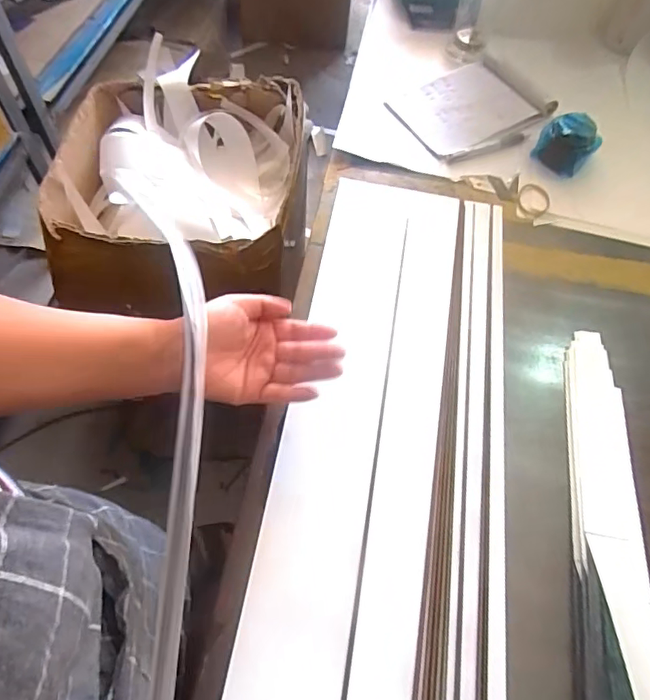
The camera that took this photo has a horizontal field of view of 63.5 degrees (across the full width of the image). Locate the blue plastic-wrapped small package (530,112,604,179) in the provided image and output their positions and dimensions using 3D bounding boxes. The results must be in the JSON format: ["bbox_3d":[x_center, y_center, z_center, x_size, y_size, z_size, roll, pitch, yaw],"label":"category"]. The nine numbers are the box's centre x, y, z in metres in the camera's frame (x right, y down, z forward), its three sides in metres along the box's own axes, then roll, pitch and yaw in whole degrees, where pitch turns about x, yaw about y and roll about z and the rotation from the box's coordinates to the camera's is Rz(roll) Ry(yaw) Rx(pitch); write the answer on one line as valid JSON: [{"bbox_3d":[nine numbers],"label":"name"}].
[{"bbox_3d":[0.322,-0.275,0.695,0.074,0.053,0.062,30,63,14],"label":"blue plastic-wrapped small package"}]

